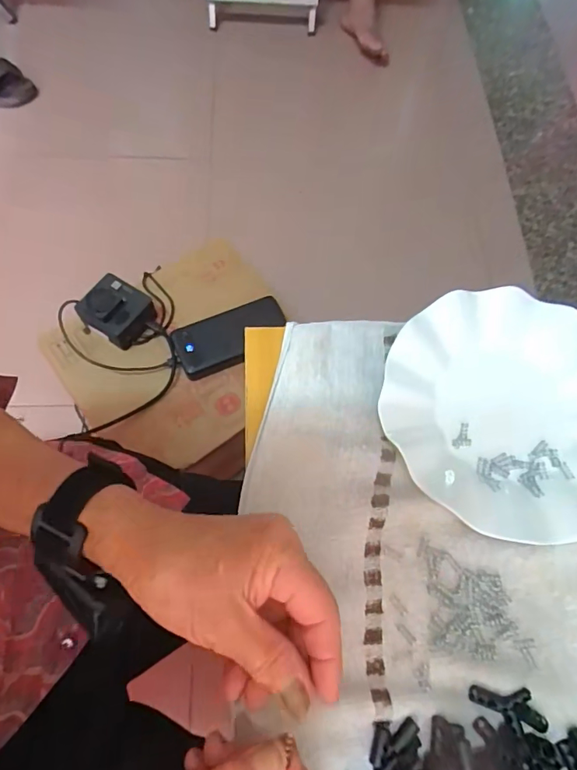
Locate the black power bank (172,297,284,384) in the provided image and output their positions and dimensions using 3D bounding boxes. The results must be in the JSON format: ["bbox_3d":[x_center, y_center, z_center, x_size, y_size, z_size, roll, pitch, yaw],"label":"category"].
[{"bbox_3d":[-0.079,-0.065,0.655,0.150,0.025,0.073,-20,71,-11],"label":"black power bank"}]

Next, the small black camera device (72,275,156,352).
[{"bbox_3d":[-0.234,-0.099,0.647,0.082,0.045,0.077,32,70,9],"label":"small black camera device"}]

